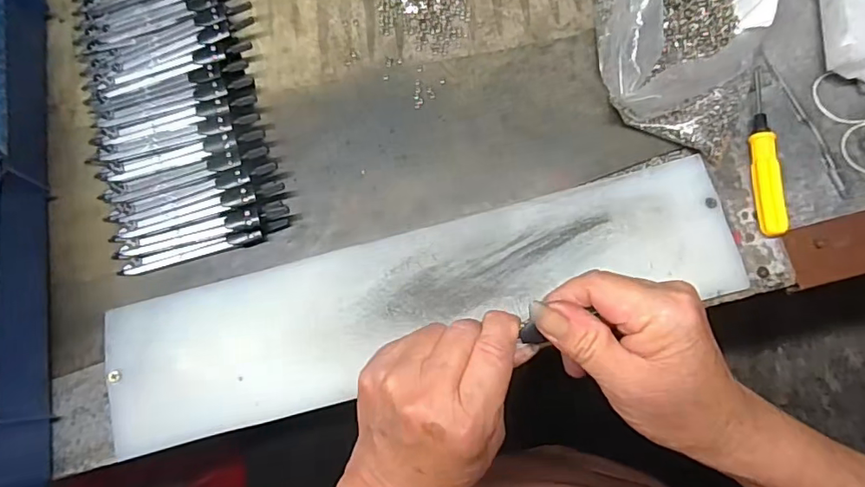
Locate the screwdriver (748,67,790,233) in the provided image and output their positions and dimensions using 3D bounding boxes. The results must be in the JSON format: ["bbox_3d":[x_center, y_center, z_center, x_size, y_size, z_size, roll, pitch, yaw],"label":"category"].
[{"bbox_3d":[0.223,-0.062,0.352,0.015,0.013,0.118,2,77,1],"label":"screwdriver"}]

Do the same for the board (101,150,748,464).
[{"bbox_3d":[-0.002,0.038,0.334,0.398,0.013,0.089,-14,78,-3],"label":"board"}]

